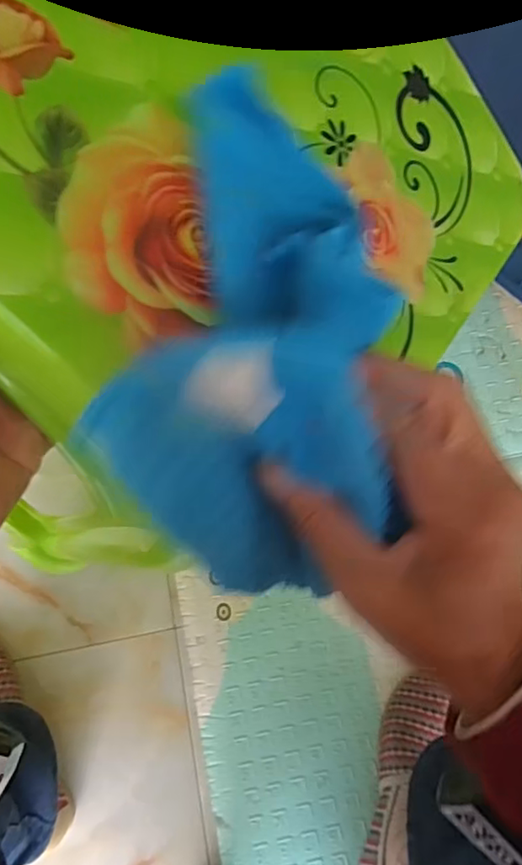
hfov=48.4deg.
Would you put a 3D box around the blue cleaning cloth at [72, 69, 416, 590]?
[{"bbox_3d":[0.000,-0.038,0.212,0.097,0.069,0.180,5,77,2],"label":"blue cleaning cloth"}]

